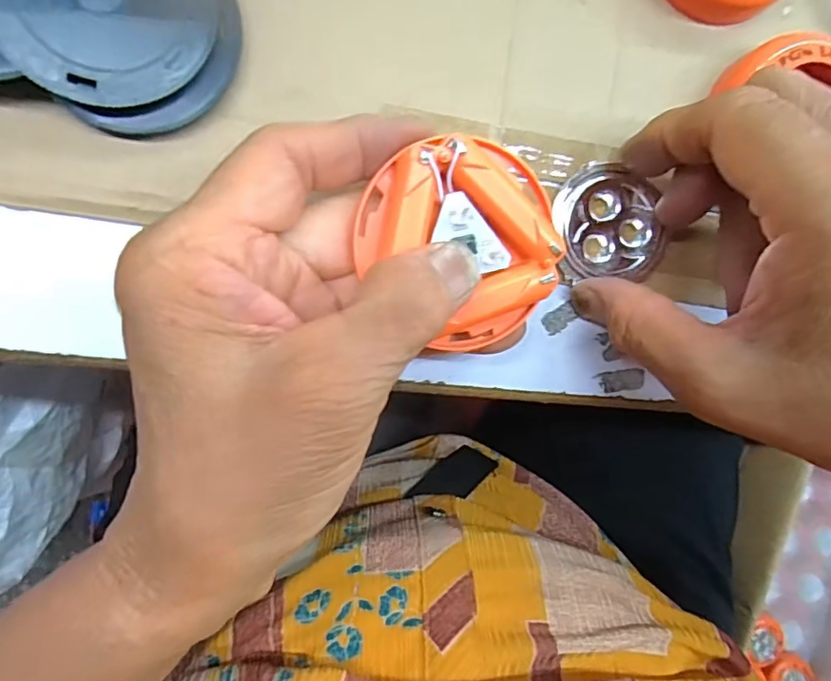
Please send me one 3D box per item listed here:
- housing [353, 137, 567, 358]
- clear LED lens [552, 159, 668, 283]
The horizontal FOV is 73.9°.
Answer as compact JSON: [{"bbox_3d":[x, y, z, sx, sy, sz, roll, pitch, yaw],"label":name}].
[{"bbox_3d":[0.014,-0.029,0.169,0.060,0.018,0.061,-1,95,-8],"label":"housing"},{"bbox_3d":[0.075,-0.044,0.211,0.040,0.009,0.045,-18,97,-6],"label":"clear LED lens"}]

